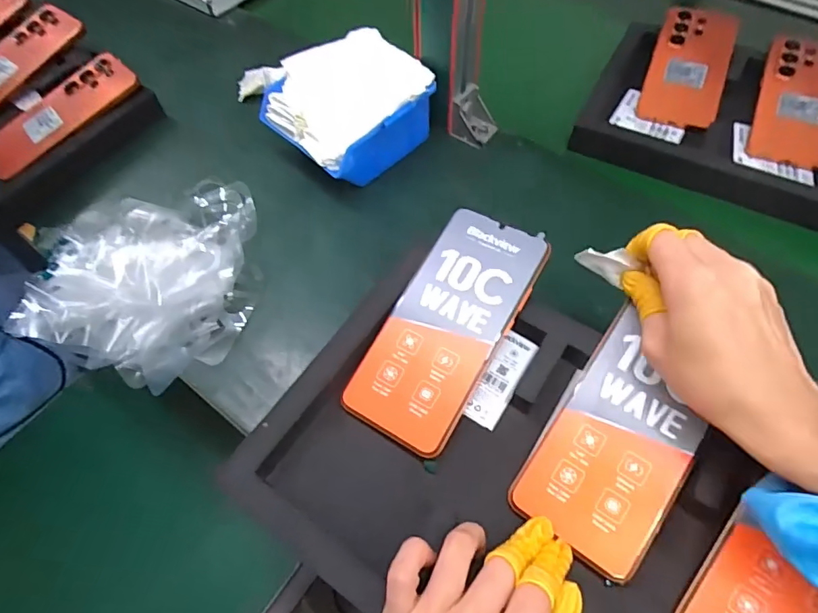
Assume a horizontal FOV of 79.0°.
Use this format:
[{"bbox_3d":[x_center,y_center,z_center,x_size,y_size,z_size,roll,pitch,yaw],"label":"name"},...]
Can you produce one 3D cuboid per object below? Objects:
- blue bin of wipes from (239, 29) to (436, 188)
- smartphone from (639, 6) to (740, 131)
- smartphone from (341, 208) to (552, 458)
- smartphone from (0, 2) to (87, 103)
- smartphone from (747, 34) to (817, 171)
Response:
[{"bbox_3d":[-0.059,-0.193,0.495,0.147,0.078,0.128,-33,64,-17],"label":"blue bin of wipes"},{"bbox_3d":[0.311,-0.268,0.547,0.079,0.012,0.161,20,76,12],"label":"smartphone"},{"bbox_3d":[0.026,0.013,0.341,0.076,0.006,0.166,28,77,16],"label":"smartphone"},{"bbox_3d":[-0.456,-0.282,0.574,0.084,0.013,0.170,32,75,14],"label":"smartphone"},{"bbox_3d":[0.409,-0.217,0.516,0.079,0.011,0.165,19,75,12],"label":"smartphone"}]

